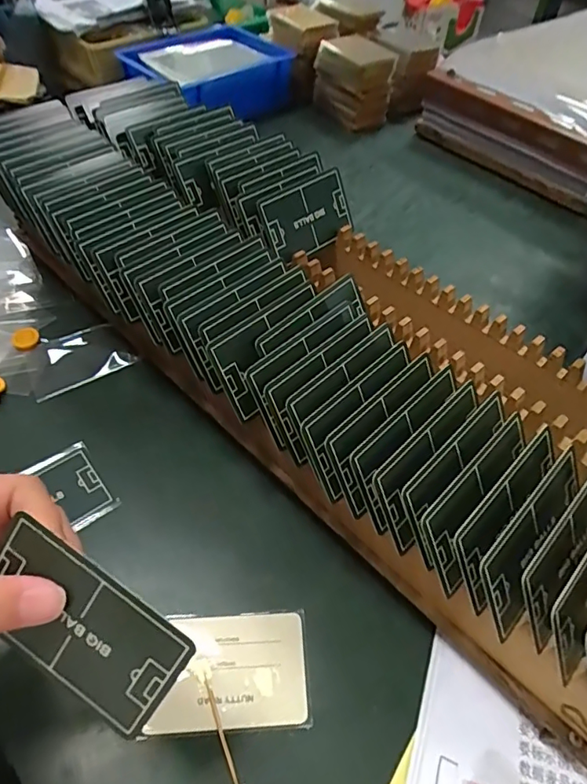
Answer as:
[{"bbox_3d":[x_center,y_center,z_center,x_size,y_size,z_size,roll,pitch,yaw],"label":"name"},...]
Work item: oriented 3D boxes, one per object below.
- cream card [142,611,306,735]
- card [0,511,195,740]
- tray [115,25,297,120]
[{"bbox_3d":[-0.033,0.150,0.271,0.078,0.004,0.053,-1,53,-5],"label":"cream card"},{"bbox_3d":[-0.080,0.089,0.191,0.081,0.053,0.008,33,14,7],"label":"card"},{"bbox_3d":[-0.110,-0.441,0.700,0.166,0.061,0.215,35,59,24],"label":"tray"}]

